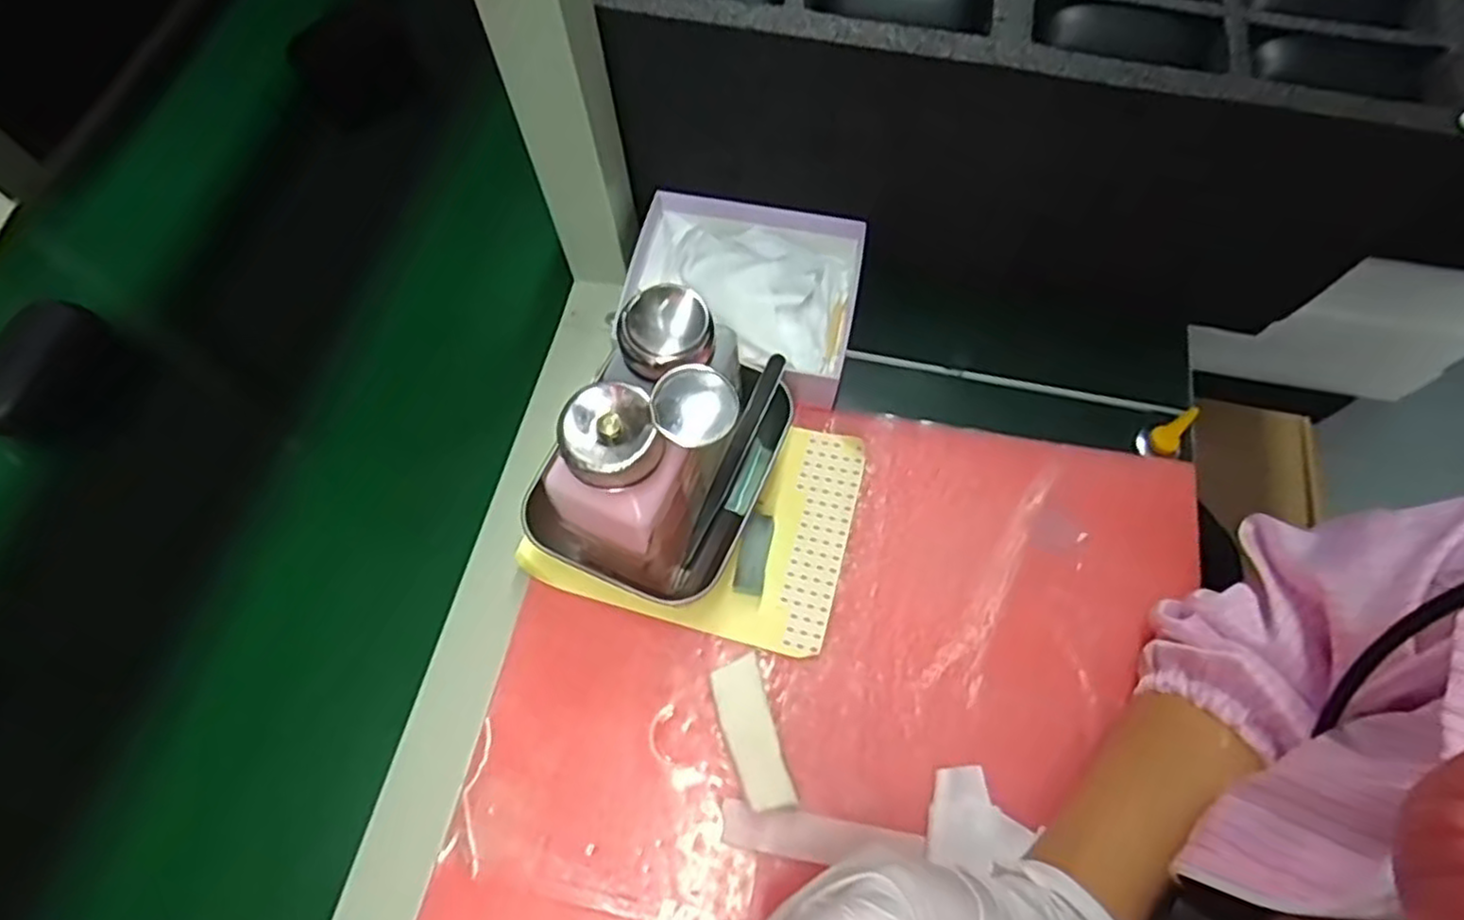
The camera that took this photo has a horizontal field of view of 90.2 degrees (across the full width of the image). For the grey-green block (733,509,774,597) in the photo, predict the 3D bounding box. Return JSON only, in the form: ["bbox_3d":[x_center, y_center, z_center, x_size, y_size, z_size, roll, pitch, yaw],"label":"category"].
[{"bbox_3d":[0.011,0.050,0.381,0.015,0.016,0.042,9,66,5],"label":"grey-green block"}]

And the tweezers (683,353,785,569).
[{"bbox_3d":[0.000,-0.001,0.376,0.011,0.012,0.115,24,88,13],"label":"tweezers"}]

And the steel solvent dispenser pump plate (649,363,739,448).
[{"bbox_3d":[-0.014,-0.021,0.277,0.031,0.007,0.033,0,66,1],"label":"steel solvent dispenser pump plate"}]

